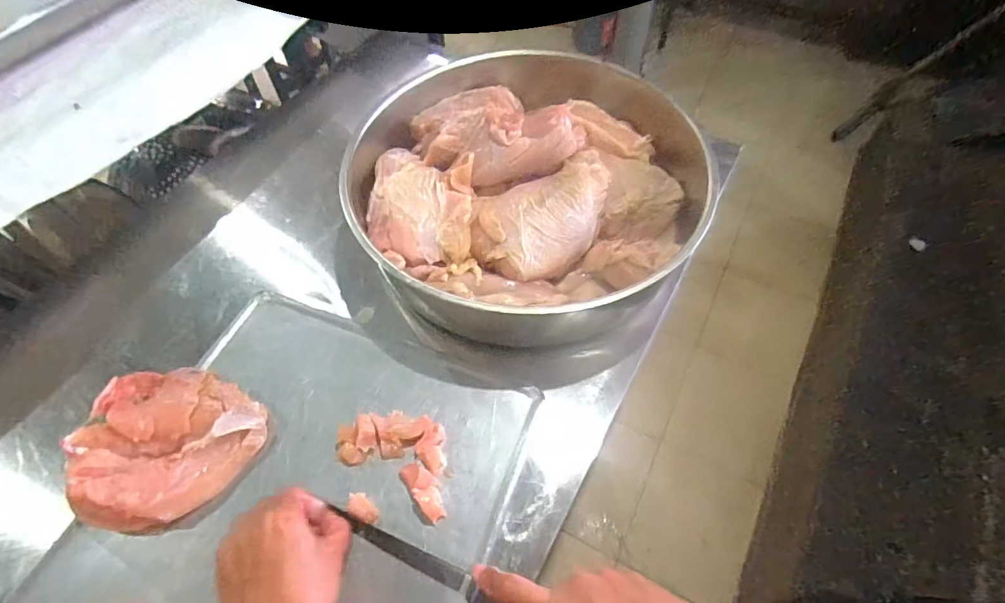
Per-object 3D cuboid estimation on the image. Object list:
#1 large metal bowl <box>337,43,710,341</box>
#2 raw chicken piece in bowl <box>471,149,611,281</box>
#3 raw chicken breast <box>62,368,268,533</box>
[{"bbox_3d":[0.029,-0.132,0.550,0.379,0.089,0.375,-1,58,1],"label":"large metal bowl"},{"bbox_3d":[0.044,-0.087,0.507,0.156,0.044,0.122,-17,59,-9],"label":"raw chicken piece in bowl"},{"bbox_3d":[-0.303,0.120,0.433,0.146,0.029,0.137,-1,58,1],"label":"raw chicken breast"}]

